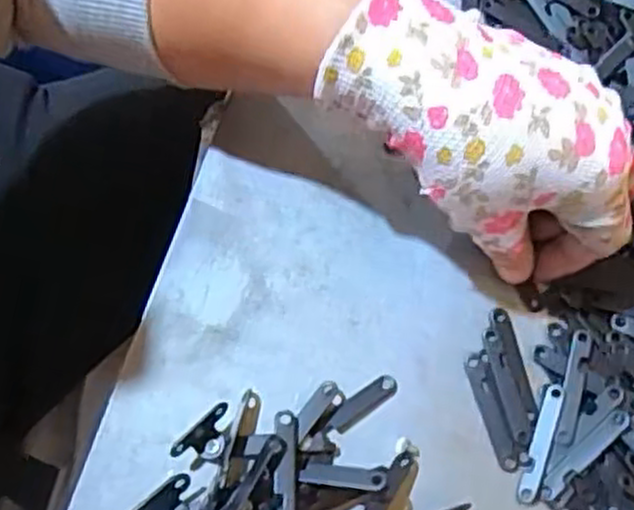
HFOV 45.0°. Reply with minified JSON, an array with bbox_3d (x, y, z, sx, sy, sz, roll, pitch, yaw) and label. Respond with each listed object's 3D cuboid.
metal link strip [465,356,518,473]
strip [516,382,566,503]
[{"bbox_3d":[0.076,0.070,0.336,0.008,0.005,0.050,-14,73,-11],"label":"metal link strip"},{"bbox_3d":[0.098,0.082,0.331,0.009,0.004,0.051,21,70,1],"label":"strip"}]

